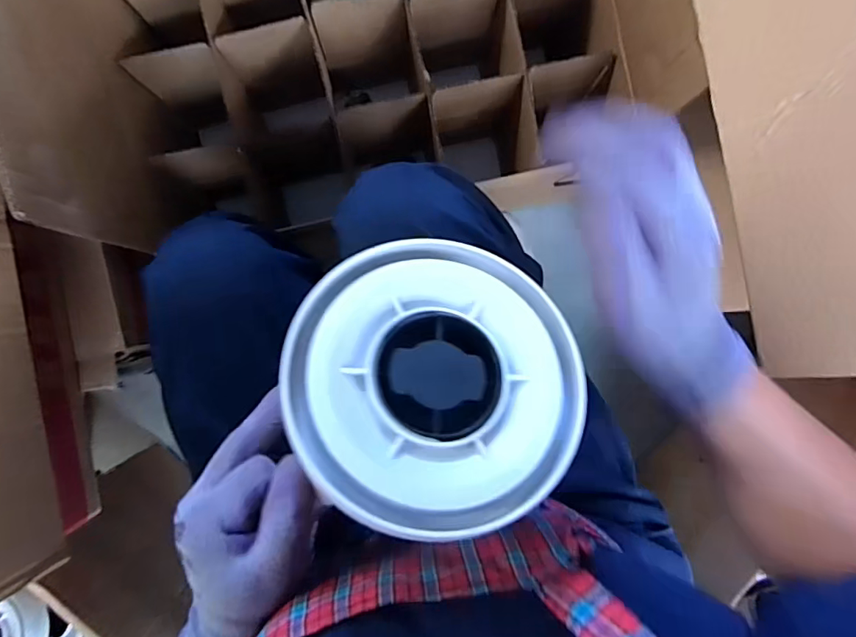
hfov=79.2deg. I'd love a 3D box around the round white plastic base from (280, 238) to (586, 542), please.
[{"bbox_3d":[0.002,0.030,0.242,0.126,0.035,0.126,3,69,-8],"label":"round white plastic base"}]

